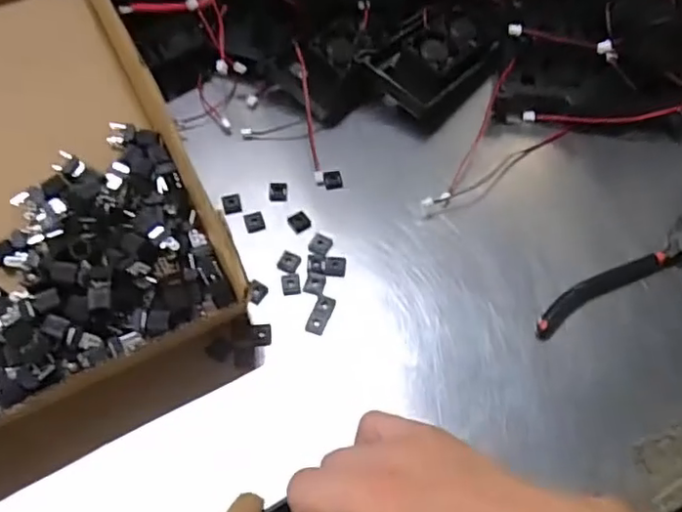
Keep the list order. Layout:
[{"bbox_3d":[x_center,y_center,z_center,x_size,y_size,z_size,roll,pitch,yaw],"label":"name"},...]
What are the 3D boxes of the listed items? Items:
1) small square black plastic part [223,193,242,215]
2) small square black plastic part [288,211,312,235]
[{"bbox_3d":[-0.078,-0.037,0.440,0.013,0.006,0.015,-13,62,-8],"label":"small square black plastic part"},{"bbox_3d":[-0.029,-0.024,0.431,0.014,0.005,0.014,-34,67,-18],"label":"small square black plastic part"}]

